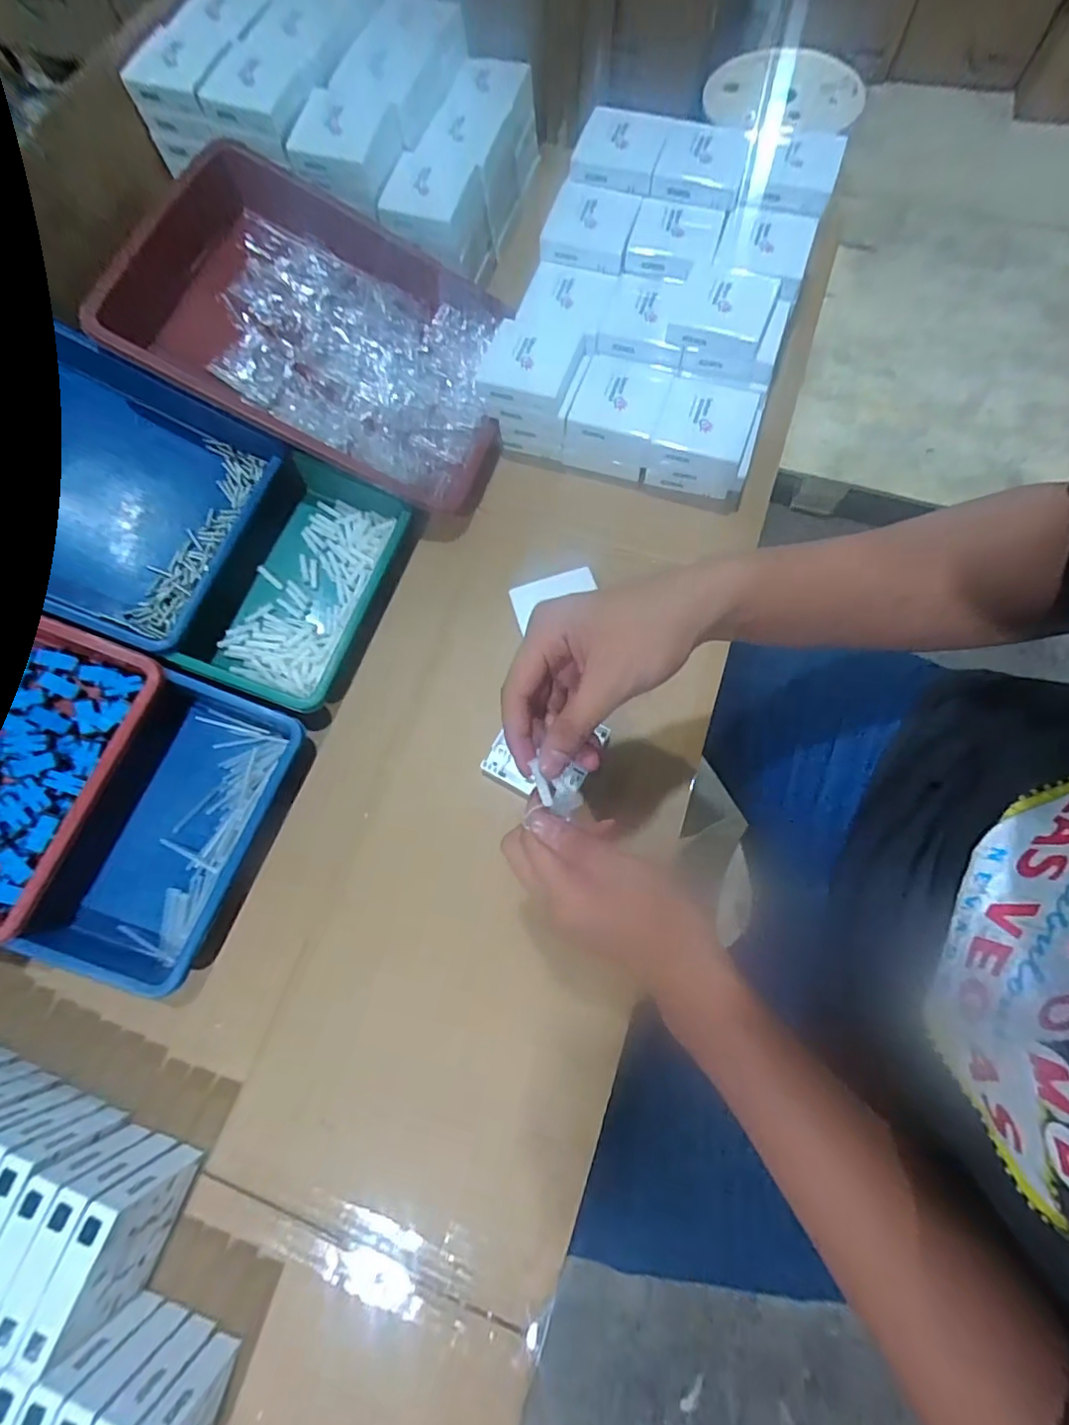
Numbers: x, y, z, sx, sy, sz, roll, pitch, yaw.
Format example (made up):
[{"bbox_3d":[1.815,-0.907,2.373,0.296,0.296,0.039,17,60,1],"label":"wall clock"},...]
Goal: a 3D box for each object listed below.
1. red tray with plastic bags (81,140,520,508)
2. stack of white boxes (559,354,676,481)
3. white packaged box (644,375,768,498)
[{"bbox_3d":[-0.189,-0.375,0.549,0.351,0.069,0.272,23,76,-17],"label":"red tray with plastic bags"},{"bbox_3d":[0.085,-0.304,0.568,0.089,0.075,0.085,18,73,8],"label":"stack of white boxes"},{"bbox_3d":[0.169,-0.272,0.555,0.098,0.069,0.085,17,73,8],"label":"white packaged box"}]

